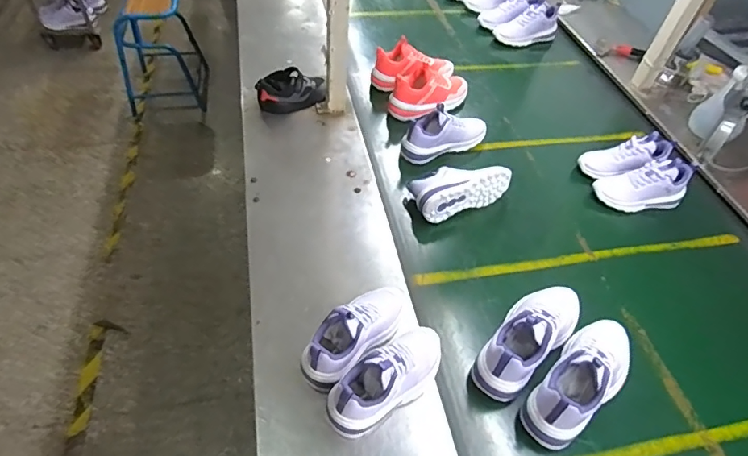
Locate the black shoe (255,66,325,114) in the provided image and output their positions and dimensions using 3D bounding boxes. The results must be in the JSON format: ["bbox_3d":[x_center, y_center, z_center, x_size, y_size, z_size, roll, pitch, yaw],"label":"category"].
[{"bbox_3d":[-0.195,-0.336,1.142,0.177,0.075,0.083,-26,58,-25],"label":"black shoe"}]

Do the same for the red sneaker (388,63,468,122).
[{"bbox_3d":[0.149,-0.364,1.214,0.235,0.090,0.118,-32,60,-28],"label":"red sneaker"}]

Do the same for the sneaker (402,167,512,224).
[{"bbox_3d":[0.180,-0.092,0.994,0.219,0.081,0.098,-19,55,-20],"label":"sneaker"}]

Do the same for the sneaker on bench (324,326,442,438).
[{"bbox_3d":[0.025,0.212,0.667,0.199,0.100,0.077,-30,58,-26],"label":"sneaker on bench"}]

